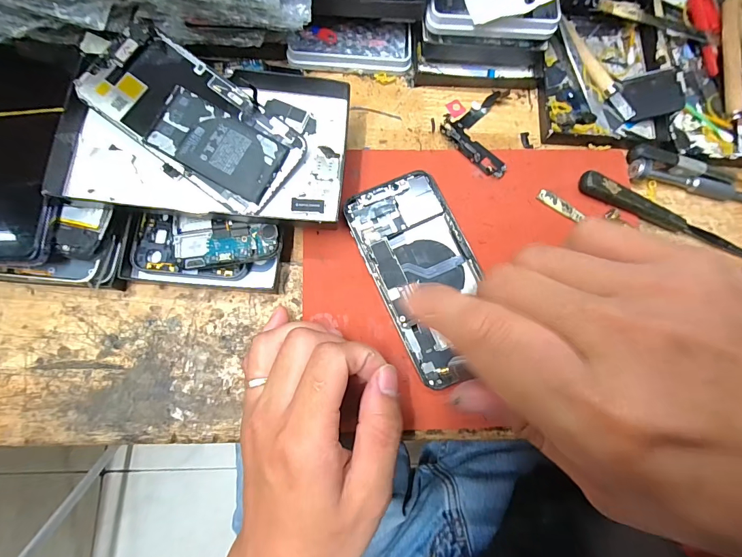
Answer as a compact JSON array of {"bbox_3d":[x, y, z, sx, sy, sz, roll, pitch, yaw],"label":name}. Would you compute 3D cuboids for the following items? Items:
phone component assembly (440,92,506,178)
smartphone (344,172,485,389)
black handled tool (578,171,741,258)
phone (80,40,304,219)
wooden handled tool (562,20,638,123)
[{"bbox_3d":[0.081,-0.115,0.298,0.047,0.013,0.075,1,77,-4],"label":"phone component assembly"},{"bbox_3d":[0.039,-0.003,0.267,0.071,0.010,0.145,-25,85,-6],"label":"smartphone"},{"bbox_3d":[0.224,-0.046,0.289,0.142,0.014,0.014,23,76,1],"label":"black handled tool"},{"bbox_3d":[-0.114,-0.103,0.244,0.134,0.011,0.065,34,77,4],"label":"phone"},{"bbox_3d":[0.184,-0.171,0.311,0.015,0.010,0.097,-27,80,-10],"label":"wooden handled tool"}]

